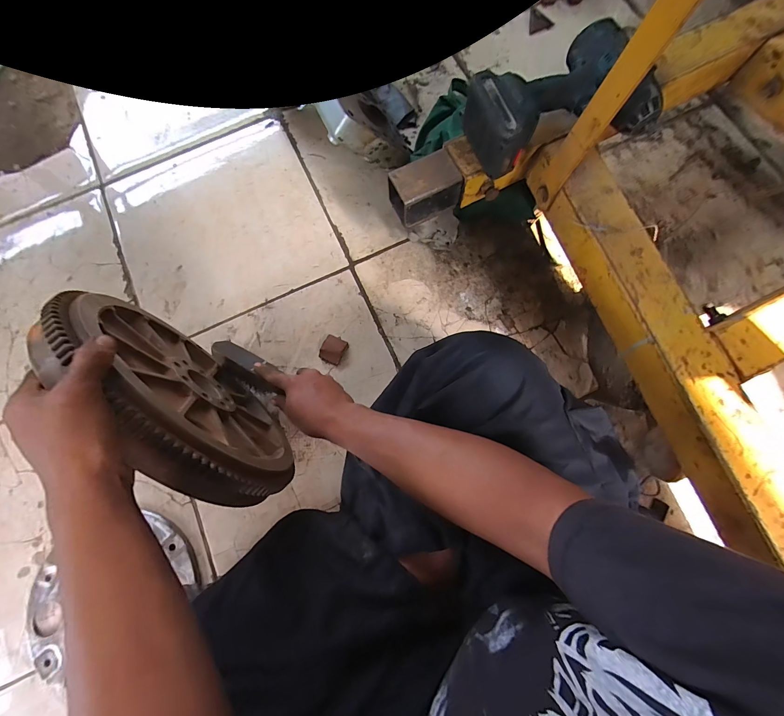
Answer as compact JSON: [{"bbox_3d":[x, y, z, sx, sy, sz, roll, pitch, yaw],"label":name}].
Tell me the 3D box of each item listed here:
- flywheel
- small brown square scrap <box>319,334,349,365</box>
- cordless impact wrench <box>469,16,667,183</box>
[{"bbox_3d":[-0.238,0.054,0.405,0.046,0.280,0.282,-44,81,-8],"label":"flywheel"},{"bbox_3d":[-0.105,-0.014,0.598,0.040,0.018,0.046,24,80,5],"label":"small brown square scrap"},{"bbox_3d":[0.212,-0.344,0.451,0.230,0.070,0.157,-12,77,-1],"label":"cordless impact wrench"}]

